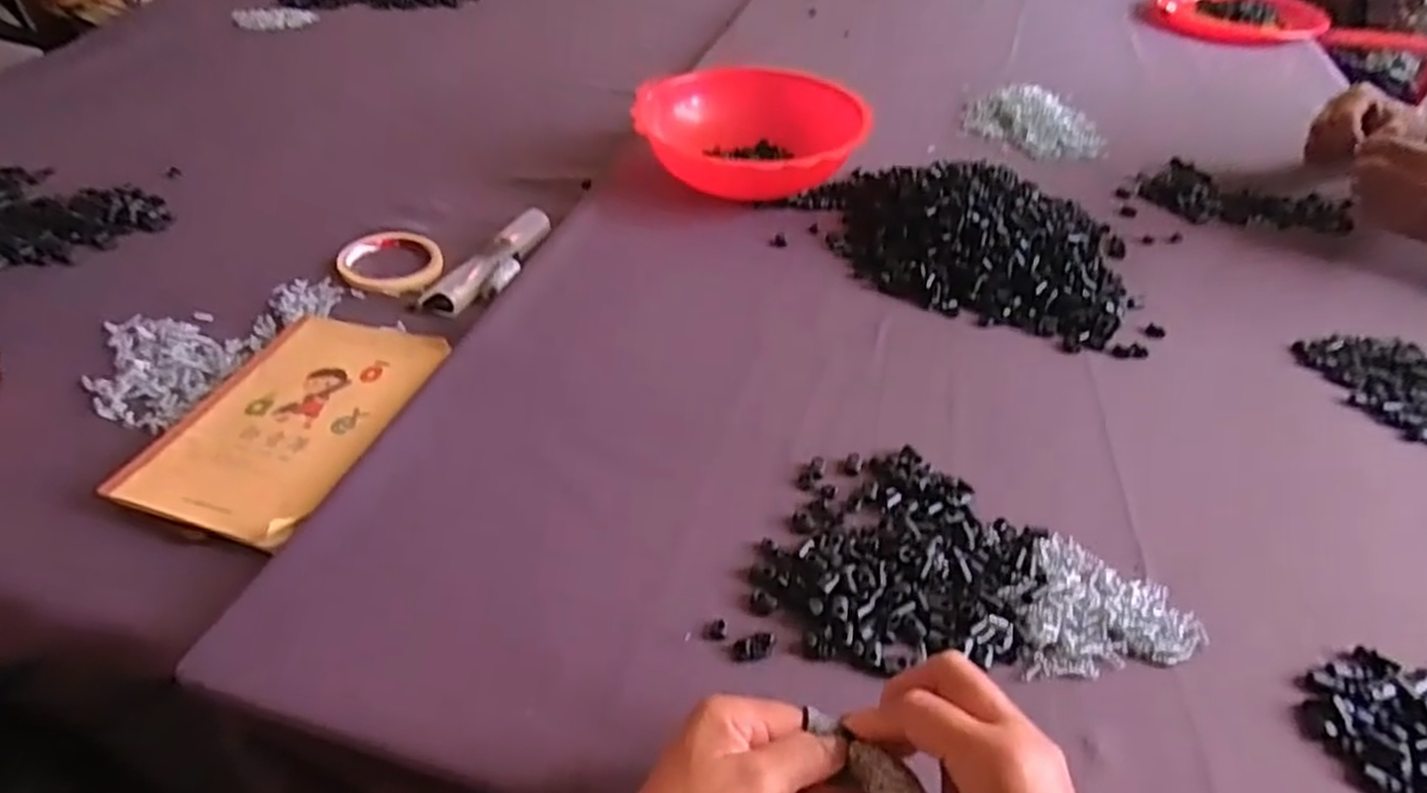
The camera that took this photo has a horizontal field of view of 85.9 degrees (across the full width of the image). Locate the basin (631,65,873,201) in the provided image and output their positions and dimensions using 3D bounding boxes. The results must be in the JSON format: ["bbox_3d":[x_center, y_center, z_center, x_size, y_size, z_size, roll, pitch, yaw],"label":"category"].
[{"bbox_3d":[0.039,-0.278,0.849,0.233,0.091,0.233,1,43,-1],"label":"basin"}]

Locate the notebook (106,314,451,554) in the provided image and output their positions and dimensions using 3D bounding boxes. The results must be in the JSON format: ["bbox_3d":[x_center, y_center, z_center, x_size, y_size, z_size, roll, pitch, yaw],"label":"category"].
[{"bbox_3d":[-0.311,0.014,0.570,0.149,0.016,0.211,12,44,11],"label":"notebook"}]

